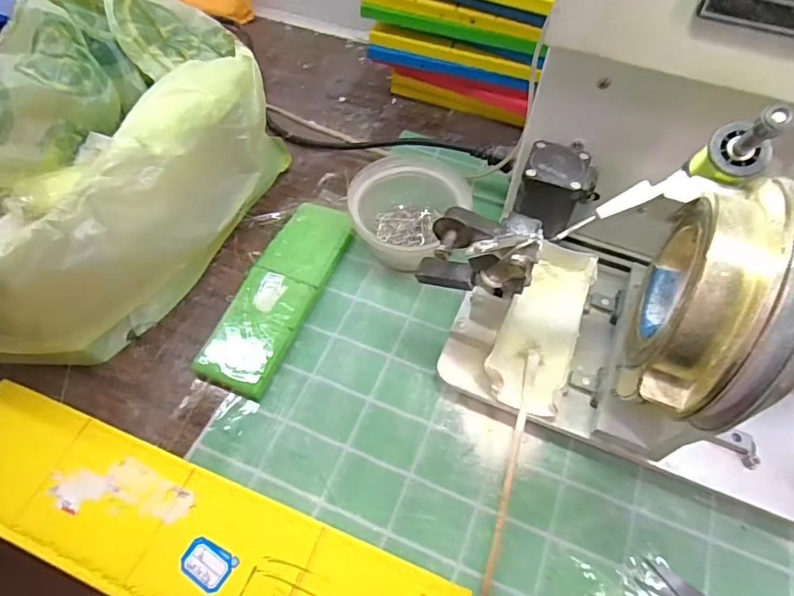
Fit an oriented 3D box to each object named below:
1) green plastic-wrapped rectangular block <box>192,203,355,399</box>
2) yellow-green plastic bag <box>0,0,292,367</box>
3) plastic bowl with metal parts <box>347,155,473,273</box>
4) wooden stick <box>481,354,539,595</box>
[{"bbox_3d":[-0.094,-0.007,0.417,0.059,0.021,0.175,21,58,10],"label":"green plastic-wrapped rectangular block"},{"bbox_3d":[-0.249,-0.107,0.412,0.215,0.126,0.316,22,59,11],"label":"yellow-green plastic bag"},{"bbox_3d":[0.002,-0.073,0.437,0.083,0.058,0.093,40,64,20],"label":"plastic bowl with metal parts"},{"bbox_3d":[0.074,0.111,0.335,0.007,0.006,0.155,14,69,7],"label":"wooden stick"}]

